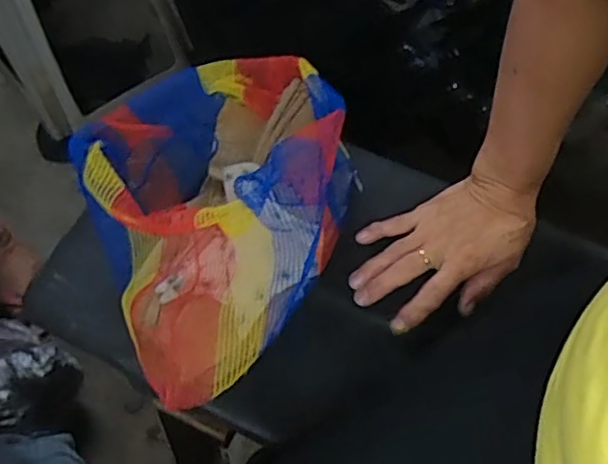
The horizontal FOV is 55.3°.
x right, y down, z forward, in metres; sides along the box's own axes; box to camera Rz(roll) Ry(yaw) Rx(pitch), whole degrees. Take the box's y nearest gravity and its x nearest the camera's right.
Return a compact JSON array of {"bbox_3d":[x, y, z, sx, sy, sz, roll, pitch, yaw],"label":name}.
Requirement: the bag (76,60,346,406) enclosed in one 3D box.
[{"bbox_3d":[-0.060,-0.023,0.460,0.227,0.134,0.237,-27,67,-12],"label":"bag"}]

